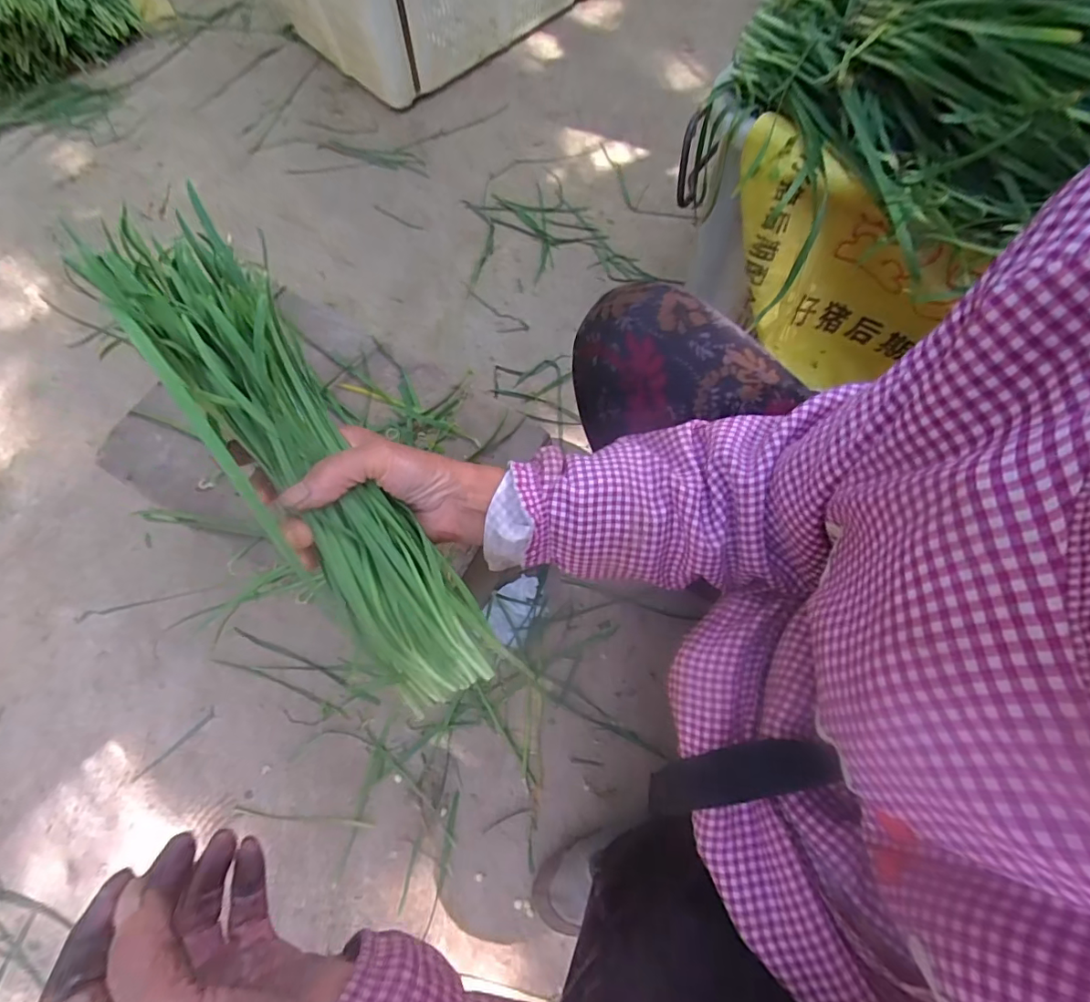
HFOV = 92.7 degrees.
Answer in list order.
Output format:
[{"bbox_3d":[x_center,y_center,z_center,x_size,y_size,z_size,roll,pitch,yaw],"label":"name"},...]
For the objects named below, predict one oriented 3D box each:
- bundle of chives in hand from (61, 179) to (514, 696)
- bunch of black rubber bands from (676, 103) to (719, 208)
[{"bbox_3d":[-0.138,-0.018,0.304,0.076,0.045,0.320,-35,91,-11],"label":"bundle of chives in hand"},{"bbox_3d":[0.169,-0.391,0.599,0.037,0.104,0.028,35,73,13],"label":"bunch of black rubber bands"}]

